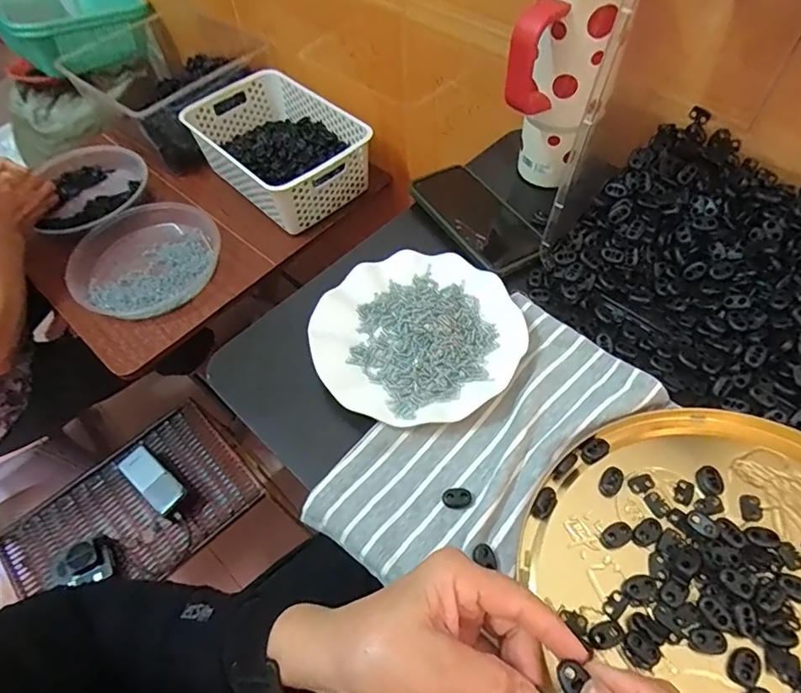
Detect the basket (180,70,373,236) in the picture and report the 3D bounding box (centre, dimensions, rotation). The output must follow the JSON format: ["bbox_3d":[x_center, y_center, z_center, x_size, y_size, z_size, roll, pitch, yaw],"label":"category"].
[{"bbox_3d":[-0.207,-0.350,0.897,0.212,0.108,0.313,-38,62,-19],"label":"basket"}]

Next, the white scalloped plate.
[{"bbox_3d":[0.016,-0.012,0.459,0.182,0.023,0.175,-2,56,4],"label":"white scalloped plate"}]

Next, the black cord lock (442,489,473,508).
[{"bbox_3d":[0.043,0.115,0.383,0.021,0.006,0.013,-8,56,0],"label":"black cord lock"}]

